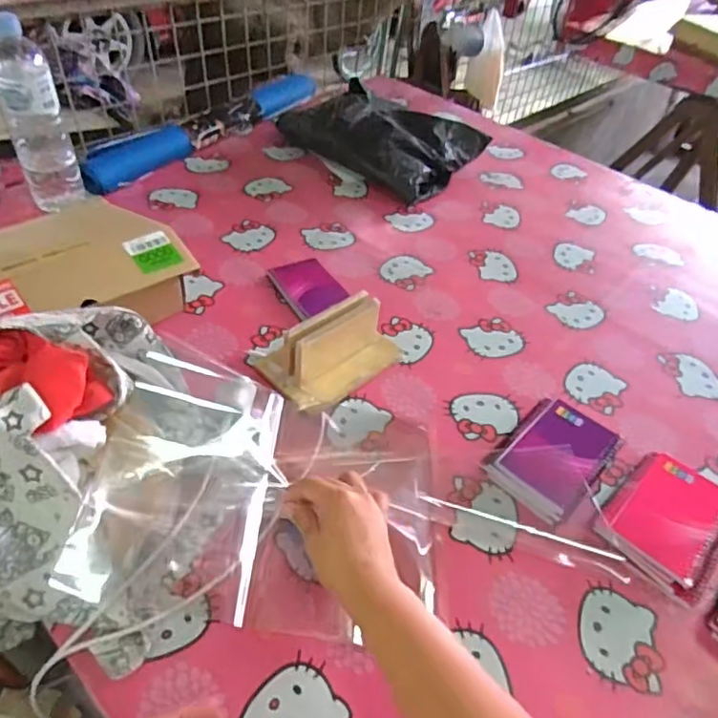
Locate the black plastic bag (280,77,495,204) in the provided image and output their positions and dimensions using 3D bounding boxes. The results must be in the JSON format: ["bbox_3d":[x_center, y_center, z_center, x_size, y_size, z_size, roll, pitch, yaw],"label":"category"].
[{"bbox_3d":[0.043,-0.439,1.094,0.332,0.092,0.216,34,50,24],"label":"black plastic bag"}]

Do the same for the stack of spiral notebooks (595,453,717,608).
[{"bbox_3d":[0.316,0.163,0.578,0.103,0.023,0.143,35,51,25],"label":"stack of spiral notebooks"}]

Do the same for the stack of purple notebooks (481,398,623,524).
[{"bbox_3d":[0.211,0.105,0.619,0.098,0.036,0.142,37,53,26],"label":"stack of purple notebooks"}]

